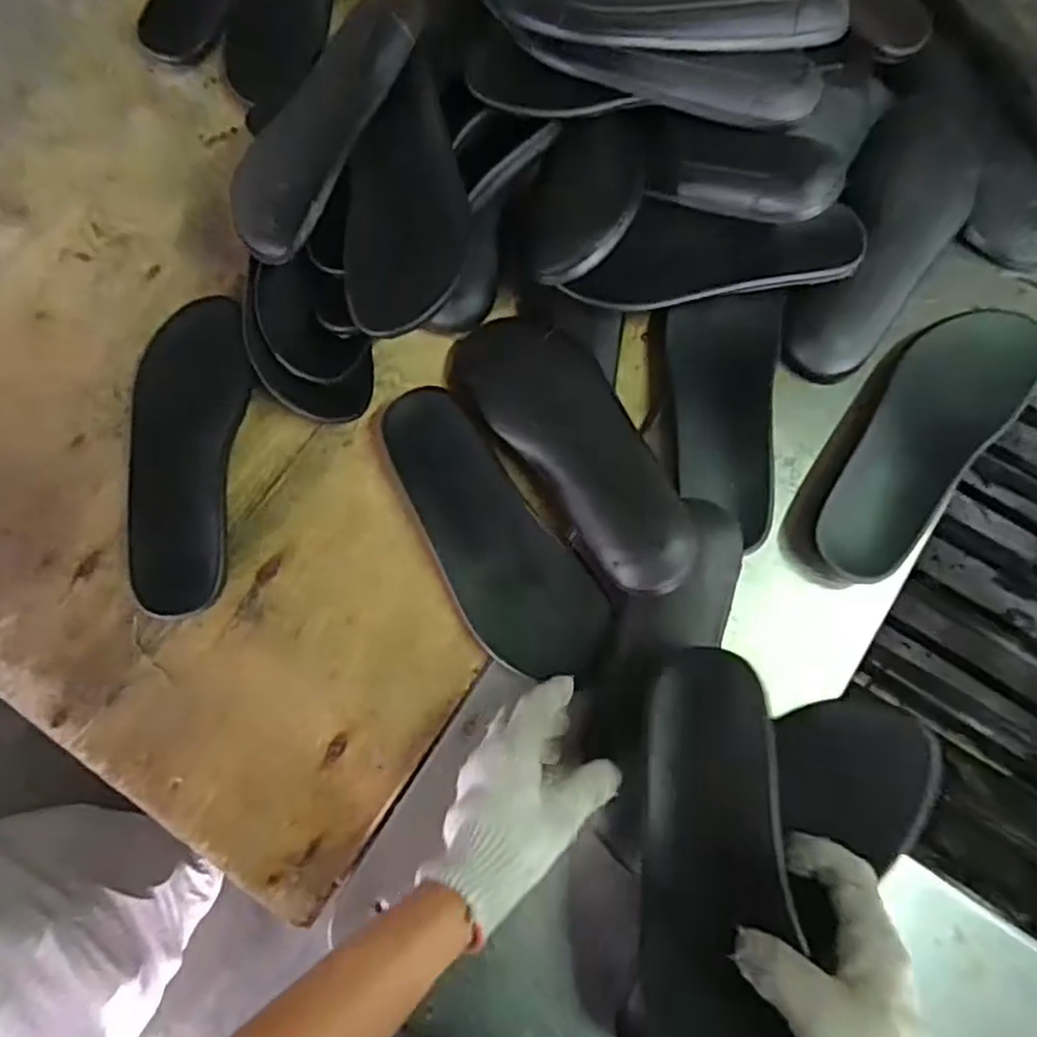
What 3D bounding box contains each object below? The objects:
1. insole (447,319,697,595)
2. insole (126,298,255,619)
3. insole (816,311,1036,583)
[{"bbox_3d":[0.043,-0.067,0.548,0.090,0.038,0.268,-35,78,-7],"label":"insole"},{"bbox_3d":[-0.275,-0.055,0.577,0.092,0.031,0.263,0,77,1],"label":"insole"},{"bbox_3d":[0.332,-0.072,0.565,0.100,0.043,0.278,39,81,9],"label":"insole"}]

